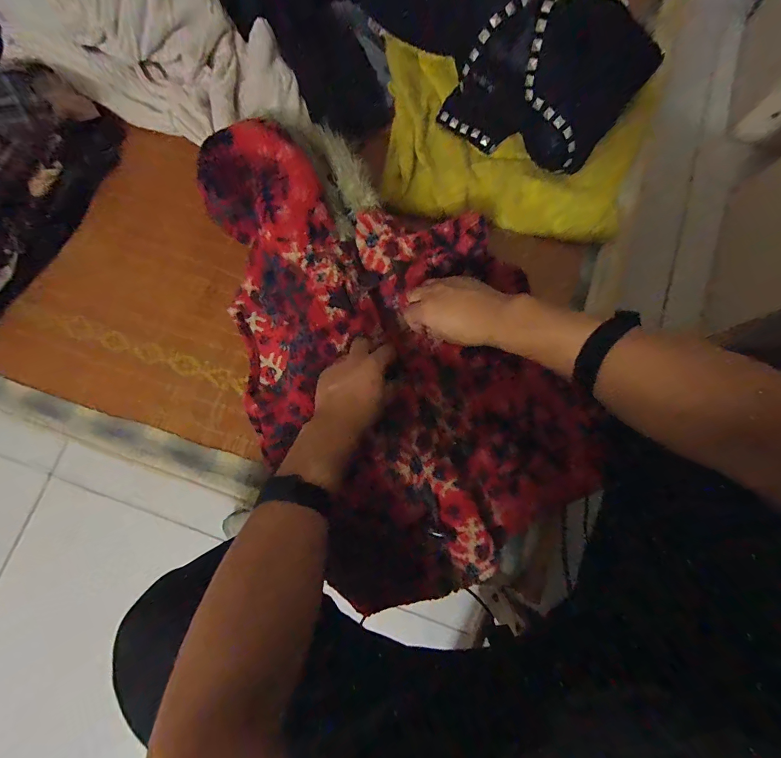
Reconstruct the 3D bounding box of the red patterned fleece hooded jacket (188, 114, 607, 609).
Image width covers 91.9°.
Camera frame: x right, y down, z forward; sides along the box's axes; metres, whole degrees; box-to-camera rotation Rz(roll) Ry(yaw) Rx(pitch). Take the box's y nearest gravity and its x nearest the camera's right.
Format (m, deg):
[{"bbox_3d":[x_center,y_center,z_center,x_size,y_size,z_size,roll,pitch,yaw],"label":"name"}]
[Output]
[{"bbox_3d":[-0.006,-0.053,0.495,0.394,0.135,0.612,-26,80,-6],"label":"red patterned fleece hooded jacket"}]

